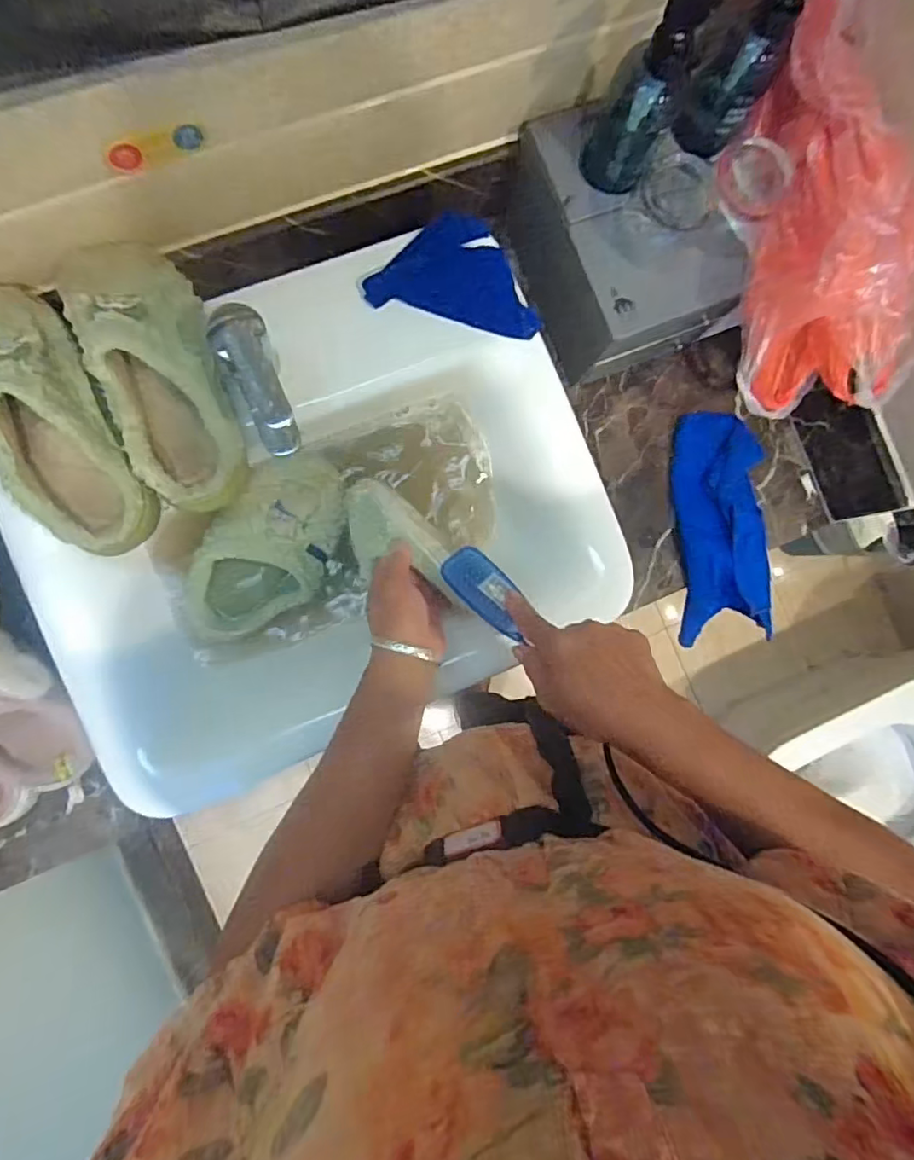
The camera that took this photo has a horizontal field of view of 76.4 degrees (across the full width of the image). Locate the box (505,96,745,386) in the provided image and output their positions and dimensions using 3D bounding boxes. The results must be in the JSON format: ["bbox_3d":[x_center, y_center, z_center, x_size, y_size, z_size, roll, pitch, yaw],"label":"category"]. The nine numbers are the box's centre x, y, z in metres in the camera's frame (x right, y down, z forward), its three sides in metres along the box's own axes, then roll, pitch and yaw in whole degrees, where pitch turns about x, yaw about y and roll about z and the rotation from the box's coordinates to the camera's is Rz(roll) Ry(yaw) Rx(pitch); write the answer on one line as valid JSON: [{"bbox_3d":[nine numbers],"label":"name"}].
[{"bbox_3d":[0.175,-0.358,0.630,0.160,0.148,0.223,-22,91,-8],"label":"box"}]

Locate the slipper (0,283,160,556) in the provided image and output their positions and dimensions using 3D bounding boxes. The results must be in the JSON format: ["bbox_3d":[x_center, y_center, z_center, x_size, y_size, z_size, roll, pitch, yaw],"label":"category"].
[{"bbox_3d":[-0.356,-0.135,0.502,0.099,0.090,0.246,-27,92,-7],"label":"slipper"}]

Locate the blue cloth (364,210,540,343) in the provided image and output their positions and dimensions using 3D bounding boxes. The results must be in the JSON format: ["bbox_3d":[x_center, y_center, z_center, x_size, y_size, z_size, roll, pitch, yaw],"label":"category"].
[{"bbox_3d":[0.002,-0.309,0.582,0.169,0.019,0.099,8,87,-7],"label":"blue cloth"}]

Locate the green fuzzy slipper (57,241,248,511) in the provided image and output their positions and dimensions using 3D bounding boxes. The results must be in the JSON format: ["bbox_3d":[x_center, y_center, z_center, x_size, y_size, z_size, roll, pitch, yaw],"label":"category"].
[{"bbox_3d":[-0.259,-0.183,0.502,0.103,0.063,0.241,-21,91,-8],"label":"green fuzzy slipper"}]

